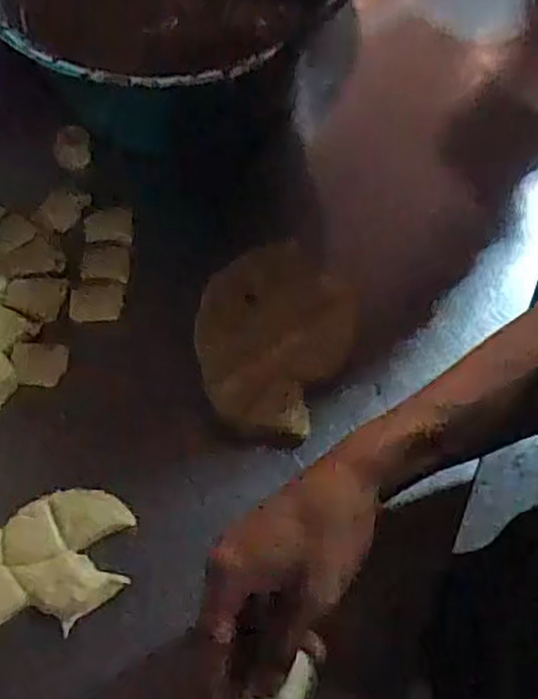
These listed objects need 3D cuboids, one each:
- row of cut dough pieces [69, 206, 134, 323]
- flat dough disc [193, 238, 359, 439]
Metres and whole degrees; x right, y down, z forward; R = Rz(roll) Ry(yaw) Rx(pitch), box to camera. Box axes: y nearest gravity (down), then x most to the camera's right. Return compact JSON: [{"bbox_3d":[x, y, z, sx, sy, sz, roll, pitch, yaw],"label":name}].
[{"bbox_3d":[-0.132,-0.071,0.581,0.040,0.017,0.103,4,64,1],"label":"row of cut dough pieces"},{"bbox_3d":[0.002,-0.013,0.559,0.111,0.025,0.145,27,67,11],"label":"flat dough disc"}]

